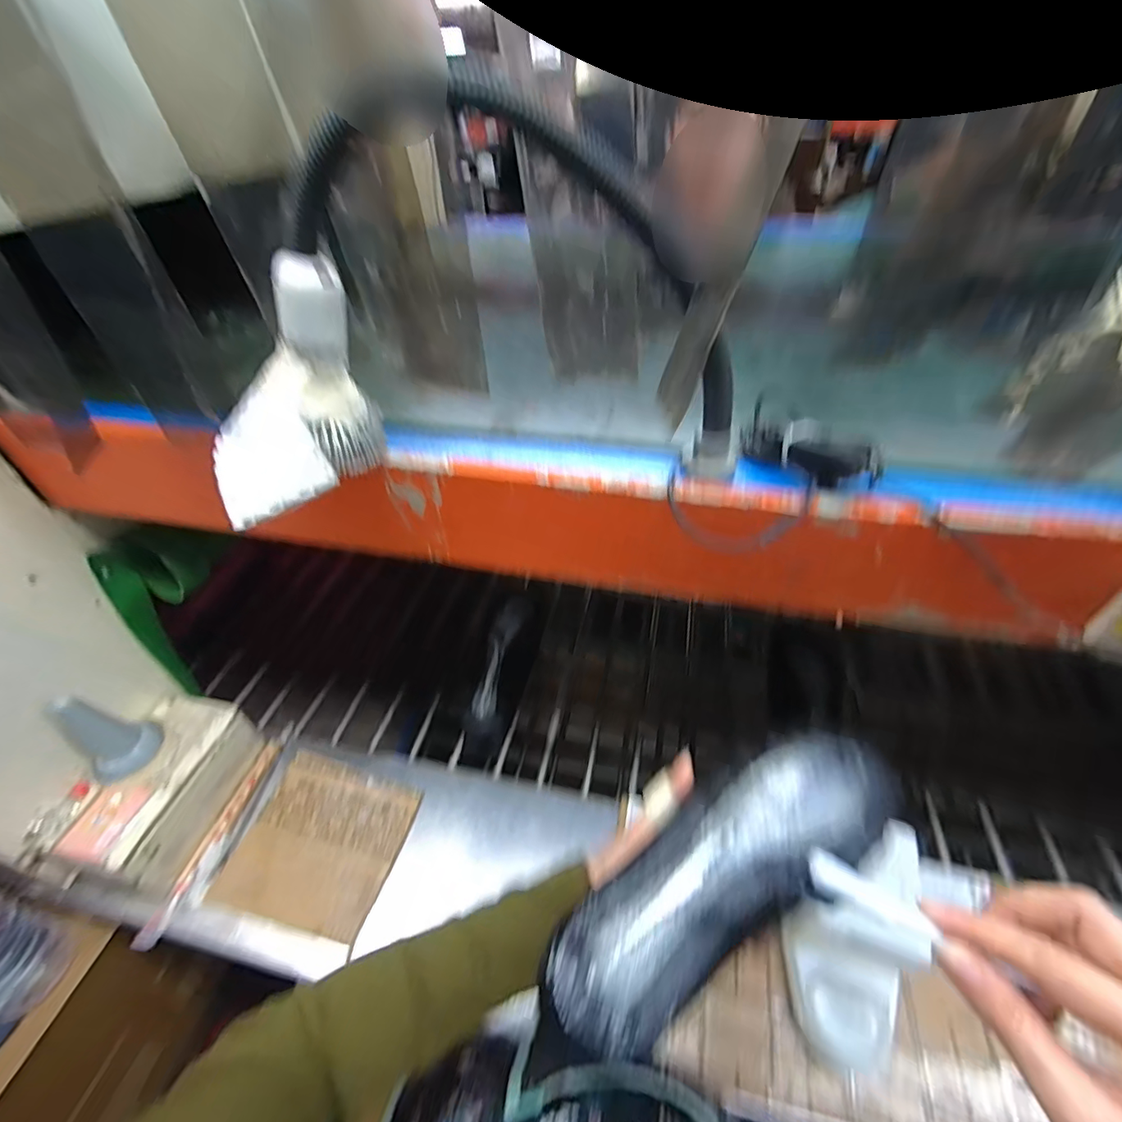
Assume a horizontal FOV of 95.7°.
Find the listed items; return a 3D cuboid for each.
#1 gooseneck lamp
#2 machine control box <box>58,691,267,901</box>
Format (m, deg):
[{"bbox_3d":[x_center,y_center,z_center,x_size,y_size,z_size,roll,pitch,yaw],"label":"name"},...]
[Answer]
[{"bbox_3d":[-0.059,-0.141,0.307,0.349,0.214,0.081,-4,42,-2],"label":"gooseneck lamp"},{"bbox_3d":[-0.485,0.278,0.627,0.119,0.087,0.197,7,43,10],"label":"machine control box"}]

